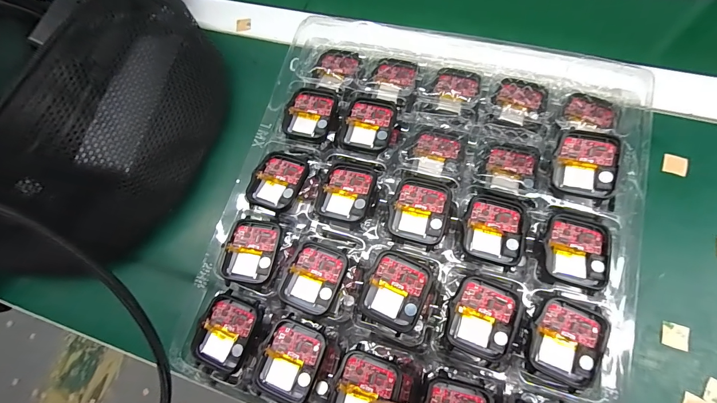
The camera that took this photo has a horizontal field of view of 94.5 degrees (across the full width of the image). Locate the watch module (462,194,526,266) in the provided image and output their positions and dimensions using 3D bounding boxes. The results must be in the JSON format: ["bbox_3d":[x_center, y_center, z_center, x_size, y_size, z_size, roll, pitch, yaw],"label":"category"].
[{"bbox_3d":[0.088,0.017,0.214,0.037,0.006,0.042,17,74,11],"label":"watch module"}]

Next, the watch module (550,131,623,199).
[{"bbox_3d":[0.147,-0.024,0.215,0.036,0.005,0.042,12,87,17],"label":"watch module"}]

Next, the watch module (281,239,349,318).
[{"bbox_3d":[-0.028,0.049,0.216,0.036,0.012,0.042,18,74,12],"label":"watch module"}]

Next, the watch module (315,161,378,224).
[{"bbox_3d":[-0.008,-0.008,0.232,0.036,0.011,0.042,17,74,12],"label":"watch module"}]

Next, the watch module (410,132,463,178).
[{"bbox_3d":[0.057,-0.035,0.243,0.035,0.009,0.035,12,73,10],"label":"watch module"}]

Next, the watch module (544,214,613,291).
[{"bbox_3d":[0.135,0.030,0.205,0.037,0.005,0.041,13,73,10],"label":"watch module"}]

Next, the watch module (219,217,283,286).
[{"bbox_3d":[-0.073,0.033,0.227,0.037,0.006,0.044,5,72,8],"label":"watch module"}]

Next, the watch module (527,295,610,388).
[{"bbox_3d":[0.118,0.079,0.188,0.038,0.006,0.043,25,76,14],"label":"watch module"}]

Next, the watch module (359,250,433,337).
[{"bbox_3d":[0.023,0.056,0.208,0.036,0.008,0.042,22,75,13],"label":"watch module"}]

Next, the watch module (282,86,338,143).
[{"bbox_3d":[-0.038,-0.069,0.258,0.038,0.007,0.043,12,73,10],"label":"watch module"}]

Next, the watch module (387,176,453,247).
[{"bbox_3d":[0.042,0.006,0.224,0.038,0.008,0.043,16,74,11],"label":"watch module"}]

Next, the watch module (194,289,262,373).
[{"bbox_3d":[-0.085,0.085,0.216,0.038,0.011,0.046,19,75,12],"label":"watch module"}]

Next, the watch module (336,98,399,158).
[{"bbox_3d":[0.007,-0.057,0.250,0.038,0.007,0.044,16,74,11],"label":"watch module"}]

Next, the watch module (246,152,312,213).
[{"bbox_3d":[-0.058,-0.015,0.239,0.038,0.009,0.042,21,75,12],"label":"watch module"}]

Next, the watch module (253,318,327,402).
[{"bbox_3d":[-0.042,0.098,0.203,0.037,0.008,0.044,18,74,12],"label":"watch module"}]

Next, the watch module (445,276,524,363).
[{"bbox_3d":[0.073,0.068,0.194,0.037,0.006,0.042,18,74,12],"label":"watch module"}]

